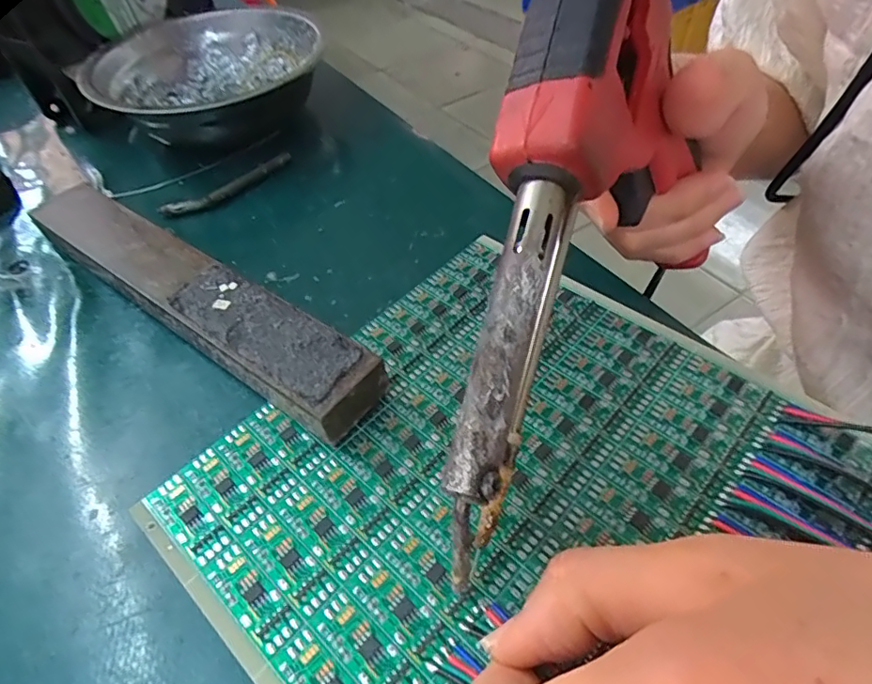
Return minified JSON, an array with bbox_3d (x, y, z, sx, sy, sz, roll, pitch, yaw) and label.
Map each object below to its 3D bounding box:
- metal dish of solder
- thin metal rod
[{"bbox_3d":[-0.127,-0.147,0.308,0.117,0.037,0.119,-2,49,2],"label":"metal dish of solder"},{"bbox_3d":[-0.101,-0.076,0.270,0.068,0.008,0.010,-30,54,-21],"label":"thin metal rod"}]

